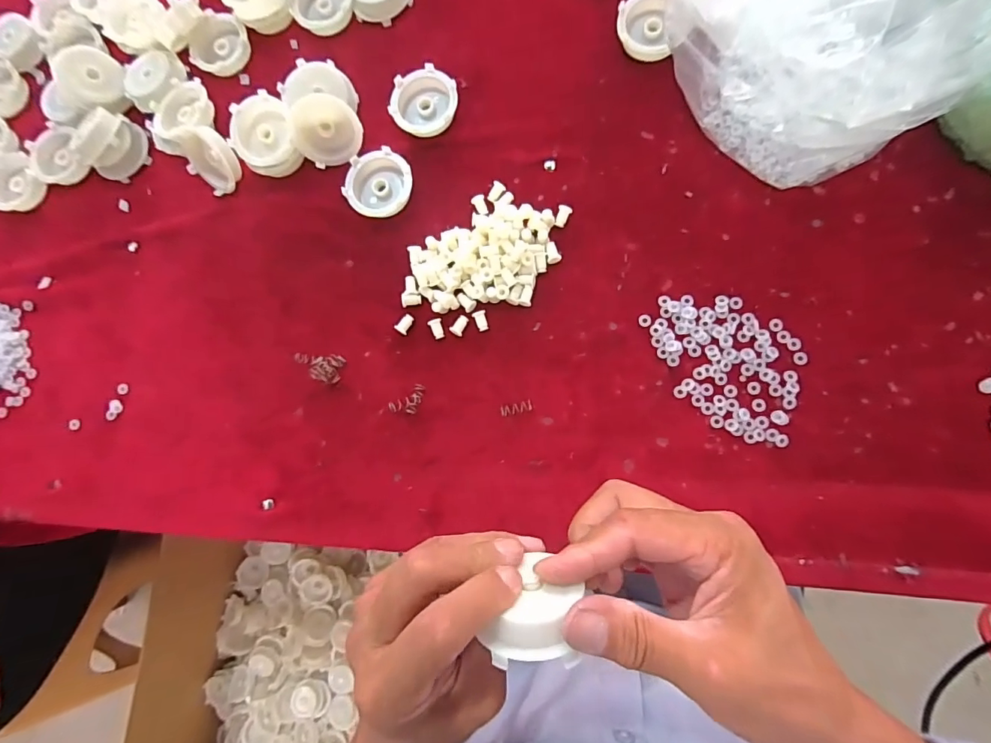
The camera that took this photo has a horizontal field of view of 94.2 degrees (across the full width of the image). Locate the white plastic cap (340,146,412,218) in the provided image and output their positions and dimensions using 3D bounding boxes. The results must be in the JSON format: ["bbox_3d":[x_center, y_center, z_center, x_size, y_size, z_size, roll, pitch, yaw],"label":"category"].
[{"bbox_3d":[-0.101,-0.163,0.400,0.056,0.011,0.054,-1,84,7],"label":"white plastic cap"}]

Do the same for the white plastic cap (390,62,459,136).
[{"bbox_3d":[-0.062,-0.235,0.402,0.059,0.010,0.056,-1,84,7],"label":"white plastic cap"}]

